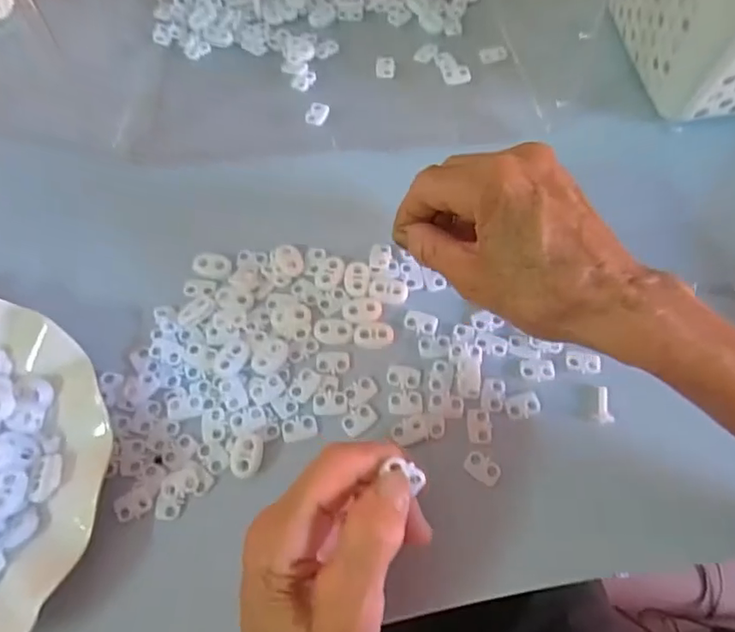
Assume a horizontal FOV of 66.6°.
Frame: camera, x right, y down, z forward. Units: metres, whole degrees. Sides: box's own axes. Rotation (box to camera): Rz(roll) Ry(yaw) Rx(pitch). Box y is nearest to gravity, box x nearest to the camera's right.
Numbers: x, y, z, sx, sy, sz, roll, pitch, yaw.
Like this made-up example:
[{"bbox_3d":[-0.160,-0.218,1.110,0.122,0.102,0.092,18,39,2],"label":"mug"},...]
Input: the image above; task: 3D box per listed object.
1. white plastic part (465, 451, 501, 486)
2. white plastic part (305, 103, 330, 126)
[{"bbox_3d":[0.059,0.078,0.286,0.018,0.004,0.012,35,73,10],"label":"white plastic part"},{"bbox_3d":[-0.033,-0.132,0.365,0.012,0.005,0.017,20,71,5],"label":"white plastic part"}]

